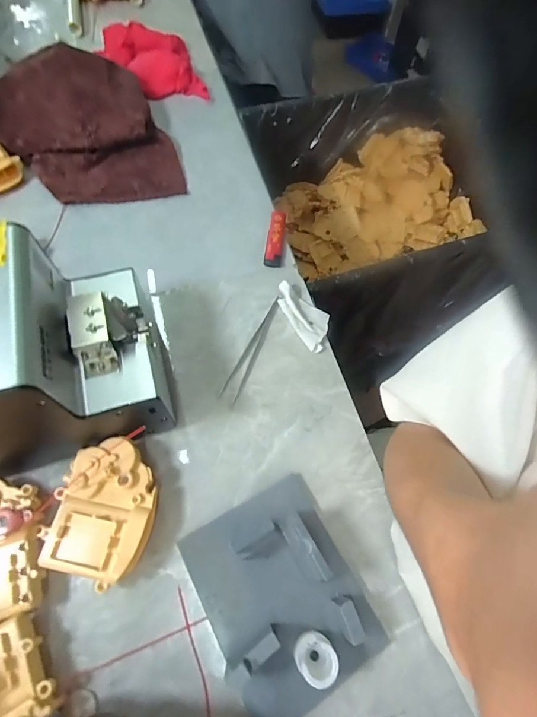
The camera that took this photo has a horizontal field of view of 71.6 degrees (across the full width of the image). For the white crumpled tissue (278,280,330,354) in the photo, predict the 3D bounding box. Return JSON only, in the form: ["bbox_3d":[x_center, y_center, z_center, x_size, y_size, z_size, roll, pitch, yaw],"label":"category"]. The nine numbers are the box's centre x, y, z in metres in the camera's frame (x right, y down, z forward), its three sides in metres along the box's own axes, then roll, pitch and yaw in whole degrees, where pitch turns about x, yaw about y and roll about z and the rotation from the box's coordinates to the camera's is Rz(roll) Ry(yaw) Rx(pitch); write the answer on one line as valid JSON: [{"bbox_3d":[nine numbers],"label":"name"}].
[{"bbox_3d":[0.042,-0.048,0.396,0.040,0.013,0.083,-24,68,-14],"label":"white crumpled tissue"}]

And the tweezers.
[{"bbox_3d":[-0.014,-0.012,0.382,0.018,0.007,0.124,24,65,8],"label":"tweezers"}]

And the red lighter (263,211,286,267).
[{"bbox_3d":[0.009,-0.142,0.441,0.020,0.010,0.076,8,64,1],"label":"red lighter"}]

